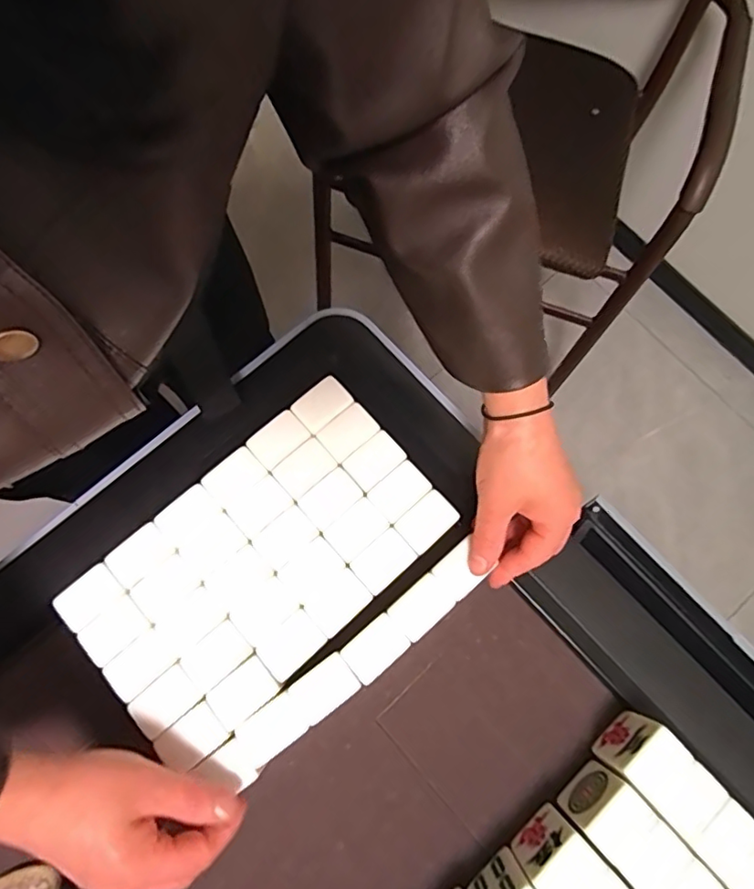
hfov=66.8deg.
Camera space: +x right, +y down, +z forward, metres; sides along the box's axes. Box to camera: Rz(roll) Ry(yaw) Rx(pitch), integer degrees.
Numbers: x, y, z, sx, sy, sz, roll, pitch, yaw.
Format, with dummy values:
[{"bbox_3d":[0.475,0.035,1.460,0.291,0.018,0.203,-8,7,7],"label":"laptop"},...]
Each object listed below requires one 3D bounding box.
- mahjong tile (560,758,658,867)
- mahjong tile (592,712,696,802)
[{"bbox_3d":[0.159,0.257,0.405,0.043,0.056,0.034,-42,81,-11],"label":"mahjong tile"},{"bbox_3d":[0.189,0.222,0.412,0.032,0.054,0.043,44,79,9],"label":"mahjong tile"}]

